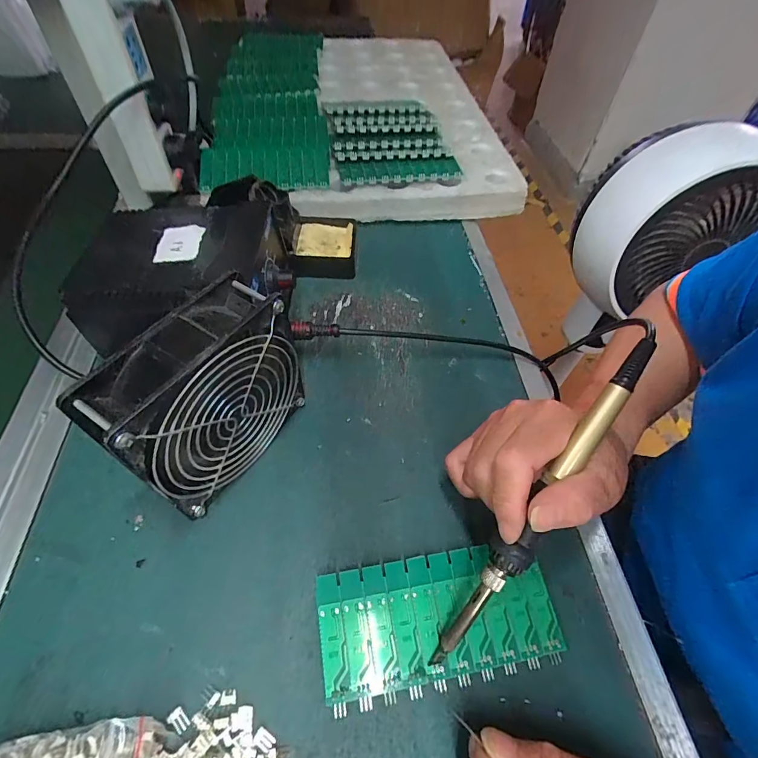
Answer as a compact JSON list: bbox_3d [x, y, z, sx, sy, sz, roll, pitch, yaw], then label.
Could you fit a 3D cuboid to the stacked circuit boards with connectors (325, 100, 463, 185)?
[{"bbox_3d":[0.012,-0.294,0.491,0.136,0.016,0.179,-7,54,-8],"label":"stacked circuit boards with connectors"}]

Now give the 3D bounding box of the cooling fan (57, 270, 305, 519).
[{"bbox_3d":[-0.104,0.015,0.258,0.048,0.120,0.120,29,58,17],"label":"cooling fan"}]

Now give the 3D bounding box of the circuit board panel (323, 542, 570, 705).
[{"bbox_3d":[0.035,0.139,0.242,0.136,0.014,0.066,-6,55,-7],"label":"circuit board panel"}]

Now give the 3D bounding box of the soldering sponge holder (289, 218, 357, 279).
[{"bbox_3d":[-0.057,-0.140,0.427,0.063,0.028,0.071,1,55,-2],"label":"soldering sponge holder"}]

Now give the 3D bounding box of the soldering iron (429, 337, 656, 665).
[{"bbox_3d":[0.088,0.069,0.221,0.017,0.022,0.207,32,90,18],"label":"soldering iron"}]

